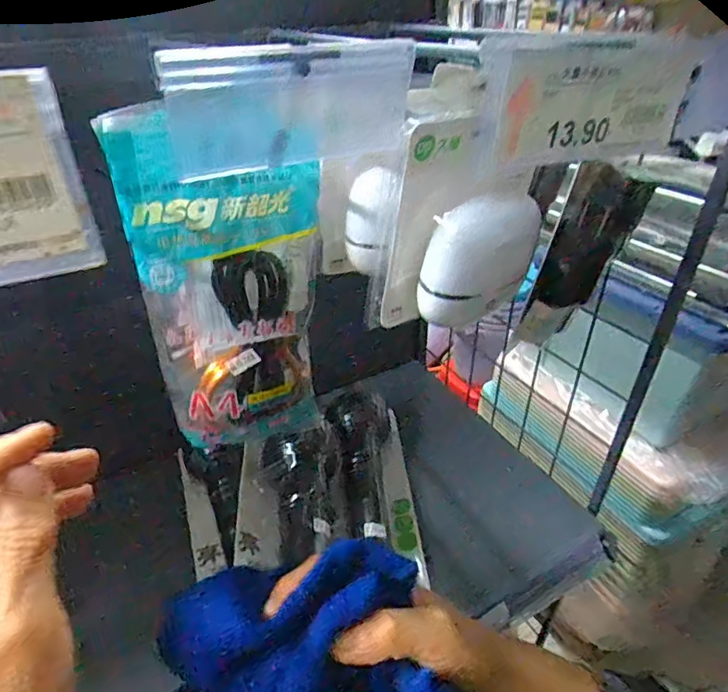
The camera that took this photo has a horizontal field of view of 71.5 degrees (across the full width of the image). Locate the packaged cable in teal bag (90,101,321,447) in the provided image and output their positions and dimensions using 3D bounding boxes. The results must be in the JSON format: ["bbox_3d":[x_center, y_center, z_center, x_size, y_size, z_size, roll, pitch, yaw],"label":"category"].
[{"bbox_3d":[-0.080,-0.029,0.328,0.109,0.221,0.023,-17,38,-22],"label":"packaged cable in teal bag"}]

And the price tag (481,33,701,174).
[{"bbox_3d":[0.087,-0.092,0.192,0.104,0.044,0.006,-14,44,-21],"label":"price tag"}]

